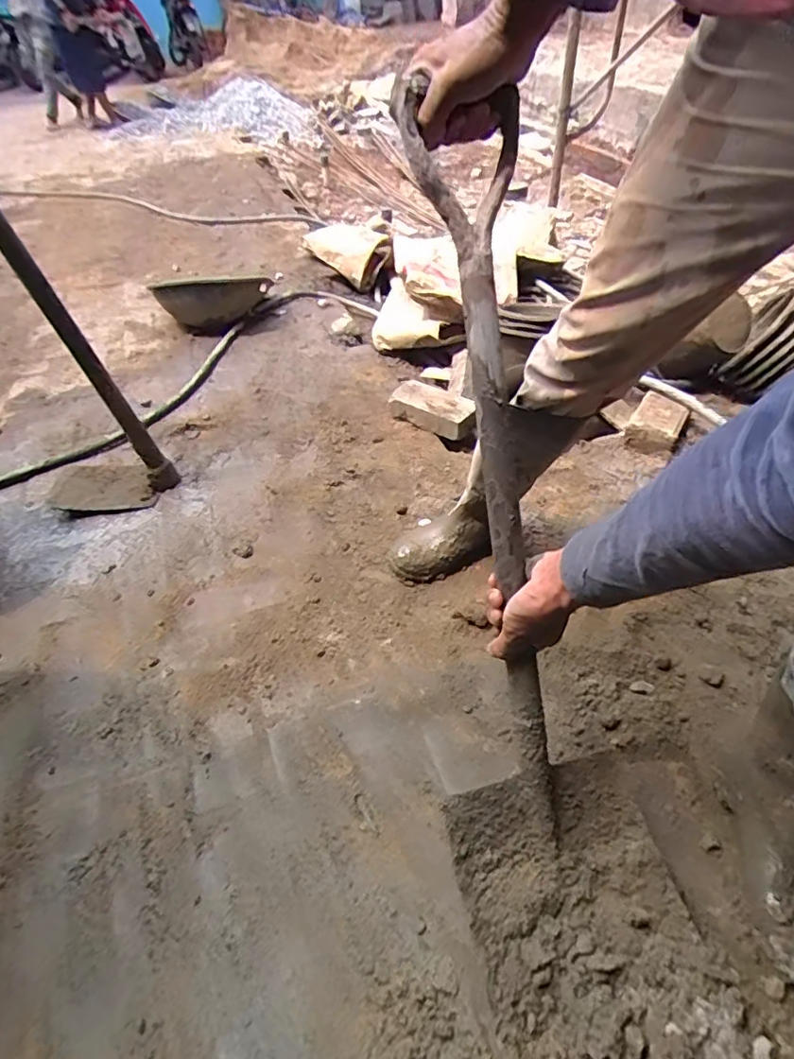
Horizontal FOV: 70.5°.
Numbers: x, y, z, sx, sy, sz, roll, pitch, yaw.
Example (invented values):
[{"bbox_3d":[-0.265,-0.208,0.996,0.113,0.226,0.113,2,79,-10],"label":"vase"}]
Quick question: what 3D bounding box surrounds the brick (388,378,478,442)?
[{"bbox_3d":[0.086,-0.300,1.374,0.206,0.074,0.112,29,54,29],"label":"brick"}]

